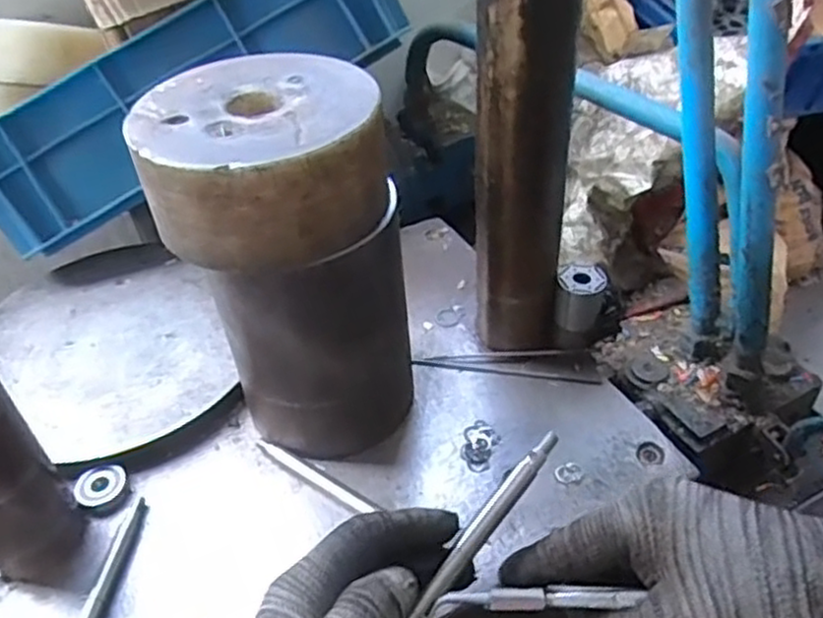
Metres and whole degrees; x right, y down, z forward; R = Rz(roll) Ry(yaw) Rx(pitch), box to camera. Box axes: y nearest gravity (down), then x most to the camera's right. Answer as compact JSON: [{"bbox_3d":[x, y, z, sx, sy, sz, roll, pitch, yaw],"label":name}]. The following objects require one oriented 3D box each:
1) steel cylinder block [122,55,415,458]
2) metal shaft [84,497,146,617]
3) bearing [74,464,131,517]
[{"bbox_3d":[-0.080,-0.024,0.504,0.143,0.252,0.138,-8,41,-3],"label":"steel cylinder block"},{"bbox_3d":[-0.200,0.191,0.457,0.011,0.009,0.161,0,41,6],"label":"metal shaft"},{"bbox_3d":[-0.223,0.131,0.524,0.035,0.017,0.032,-3,41,3],"label":"bearing"}]

